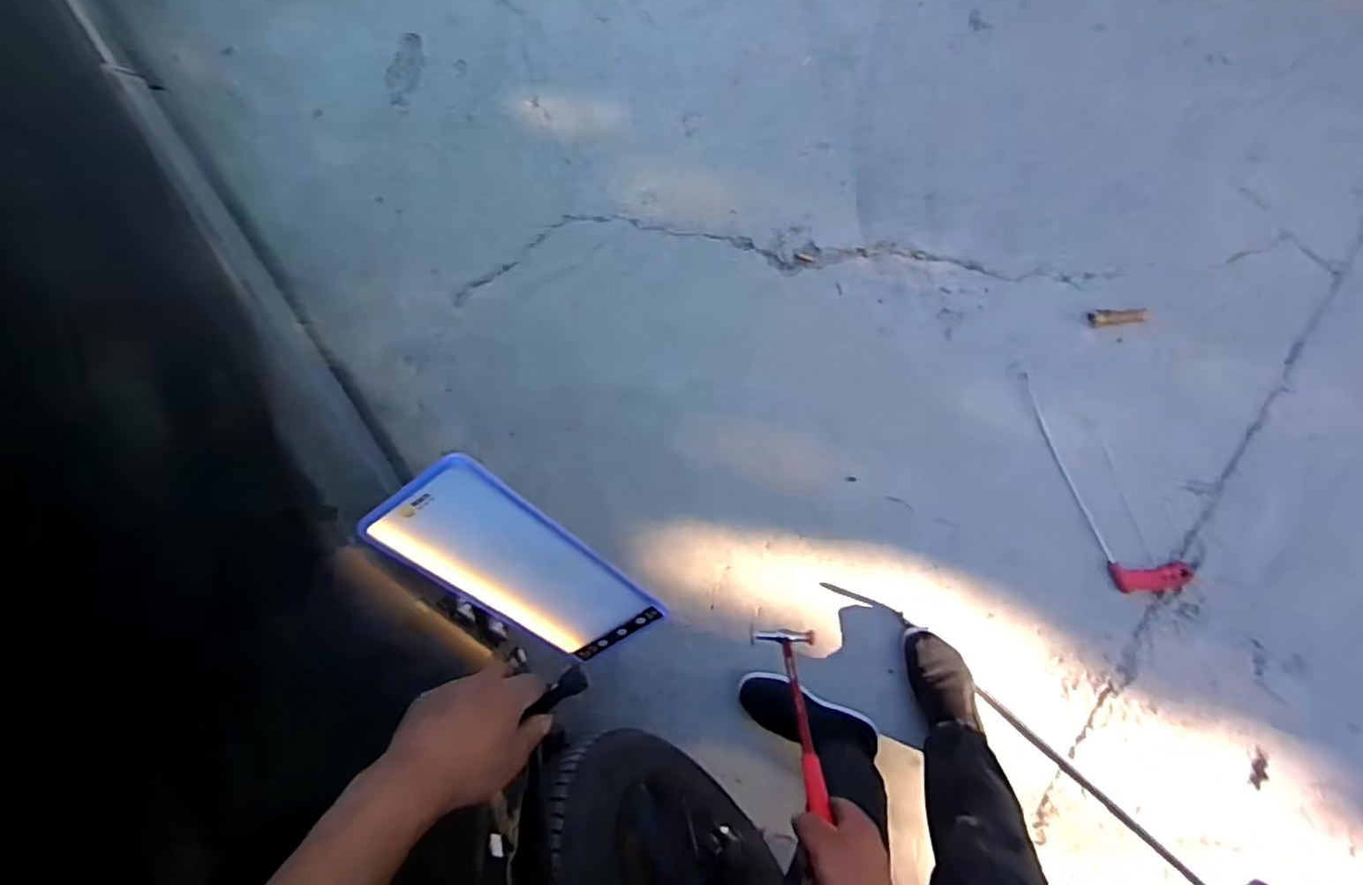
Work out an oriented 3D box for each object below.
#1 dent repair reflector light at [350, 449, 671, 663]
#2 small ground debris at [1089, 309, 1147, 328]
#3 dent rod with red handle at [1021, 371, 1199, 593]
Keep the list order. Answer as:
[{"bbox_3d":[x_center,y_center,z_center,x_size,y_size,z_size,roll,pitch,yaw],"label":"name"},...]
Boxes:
[{"bbox_3d":[-0.206,0.165,0.821,0.163,0.389,0.038,-36,36,13],"label":"dent repair reflector light"},{"bbox_3d":[0.762,-0.217,1.108,0.091,0.007,0.029,-1,87,8],"label":"small ground debris"},{"bbox_3d":[0.692,0.088,1.092,0.111,0.022,0.429,-37,83,5],"label":"dent rod with red handle"}]

